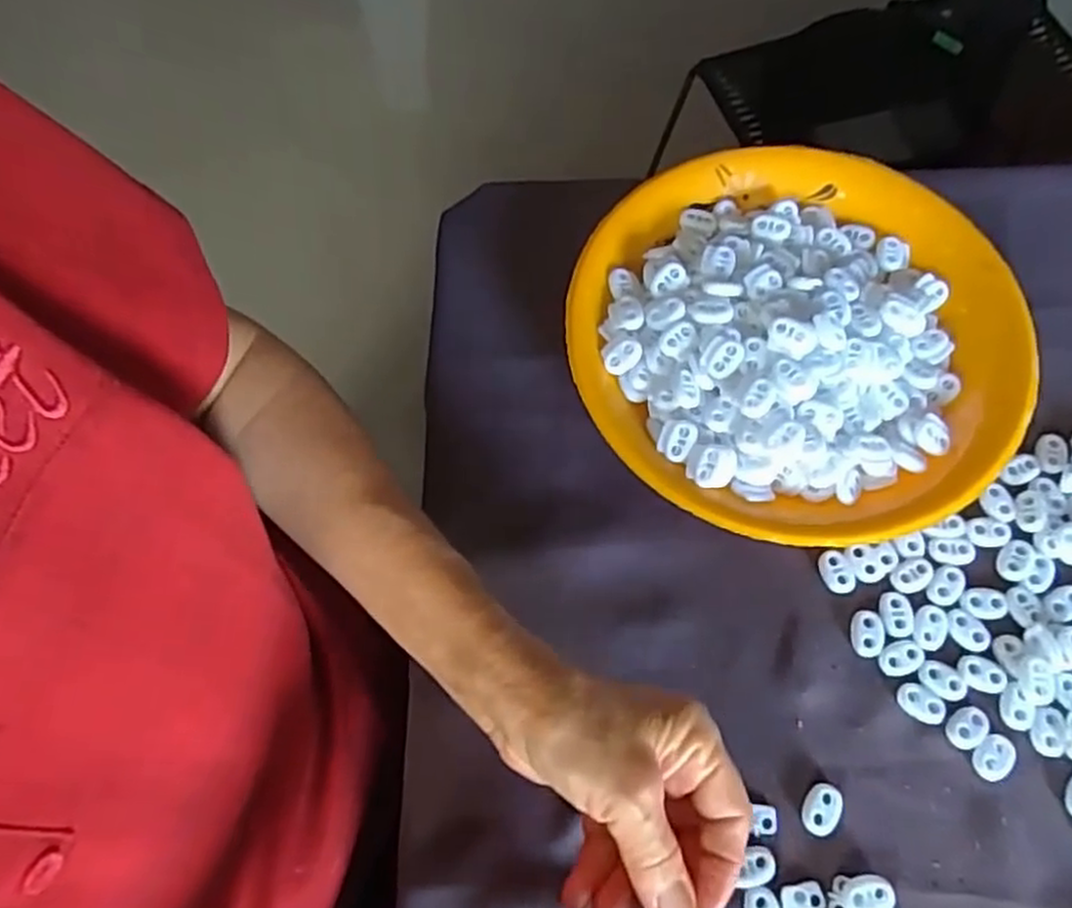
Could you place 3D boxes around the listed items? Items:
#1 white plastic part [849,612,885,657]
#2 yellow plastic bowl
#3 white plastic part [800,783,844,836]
[{"bbox_3d":[0.166,0.090,0.365,0.016,0.004,0.022,9,68,6],"label":"white plastic part"},{"bbox_3d":[0.139,-0.067,0.407,0.230,0.048,0.237,-1,68,2],"label":"yellow plastic bowl"},{"bbox_3d":[0.132,0.164,0.338,0.015,0.004,0.023,26,71,12],"label":"white plastic part"}]

